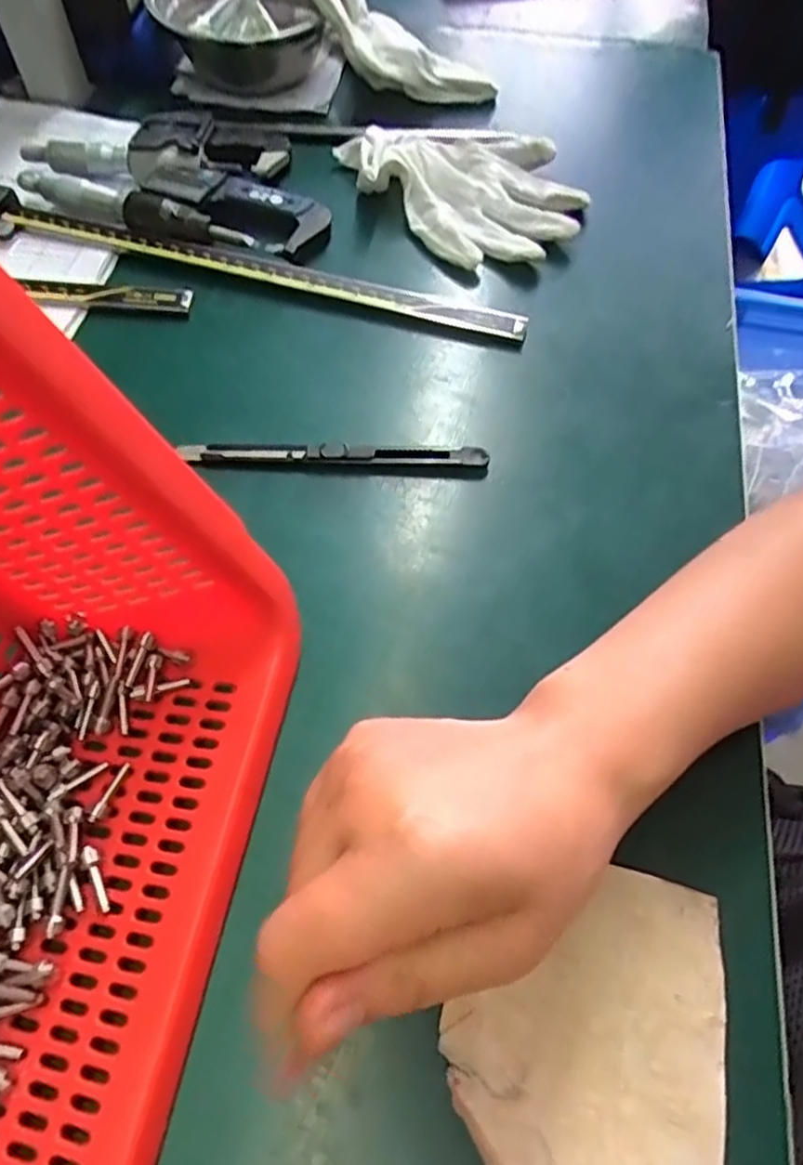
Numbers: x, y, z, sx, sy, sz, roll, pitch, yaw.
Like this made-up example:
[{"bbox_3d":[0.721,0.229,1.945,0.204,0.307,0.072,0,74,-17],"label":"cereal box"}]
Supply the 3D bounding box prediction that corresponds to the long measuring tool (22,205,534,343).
[{"bbox_3d":[-0.079,-0.180,0.402,0.305,0.010,0.020,15,61,6],"label":"long measuring tool"}]

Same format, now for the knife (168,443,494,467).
[{"bbox_3d":[-0.033,-0.063,0.338,0.146,0.010,0.012,2,61,-1],"label":"knife"}]

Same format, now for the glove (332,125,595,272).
[{"bbox_3d":[0.036,-0.246,0.434,0.148,0.033,0.103,36,65,17],"label":"glove"}]

